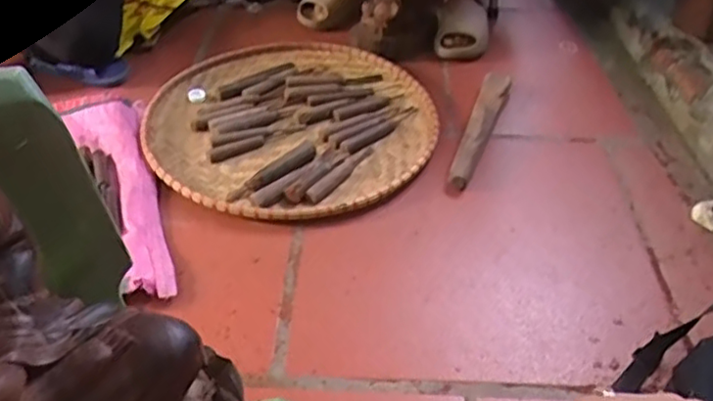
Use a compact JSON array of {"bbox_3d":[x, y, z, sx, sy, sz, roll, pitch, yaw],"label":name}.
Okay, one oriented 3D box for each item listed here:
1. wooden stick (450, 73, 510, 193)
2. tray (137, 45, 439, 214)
[{"bbox_3d":[0.208,-0.126,1.086,0.046,0.047,0.298,15,43,16],"label":"wooden stick"},{"bbox_3d":[-0.111,-0.142,1.099,0.463,0.023,0.456,2,45,-2],"label":"tray"}]

